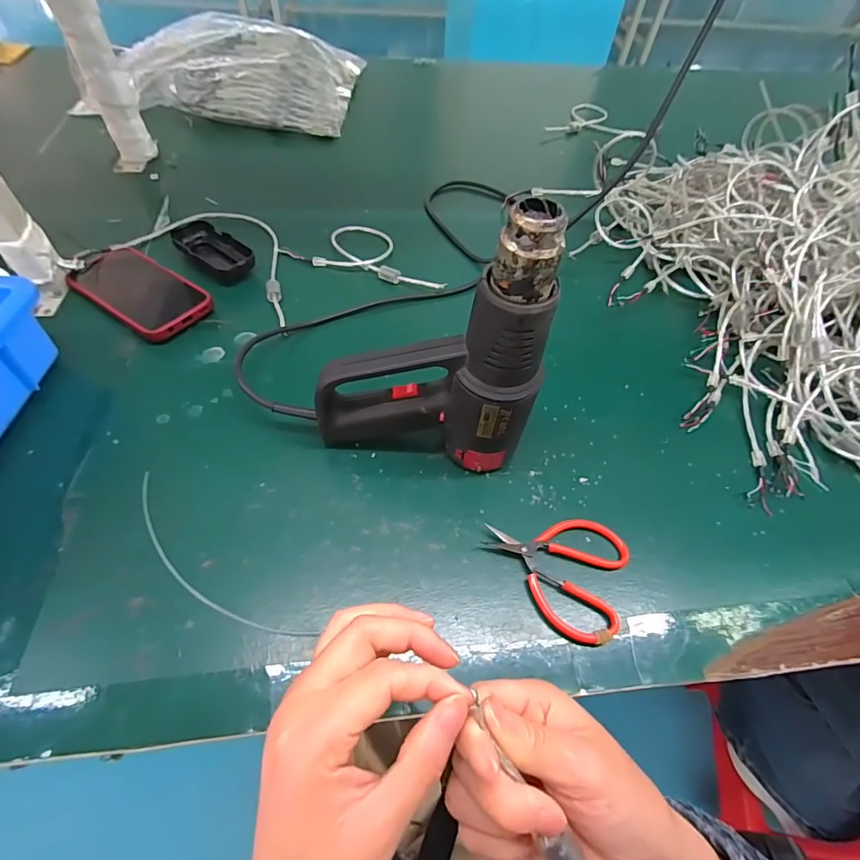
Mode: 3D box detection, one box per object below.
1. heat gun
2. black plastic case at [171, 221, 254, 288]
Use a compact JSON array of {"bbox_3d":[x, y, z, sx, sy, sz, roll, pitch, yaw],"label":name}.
[{"bbox_3d":[0.008,-0.060,0.344,0.181,0.225,0.077,11,57,3],"label":"heat gun"},{"bbox_3d":[-0.266,-0.220,0.559,0.109,0.021,0.053,34,61,17],"label":"black plastic case"}]

